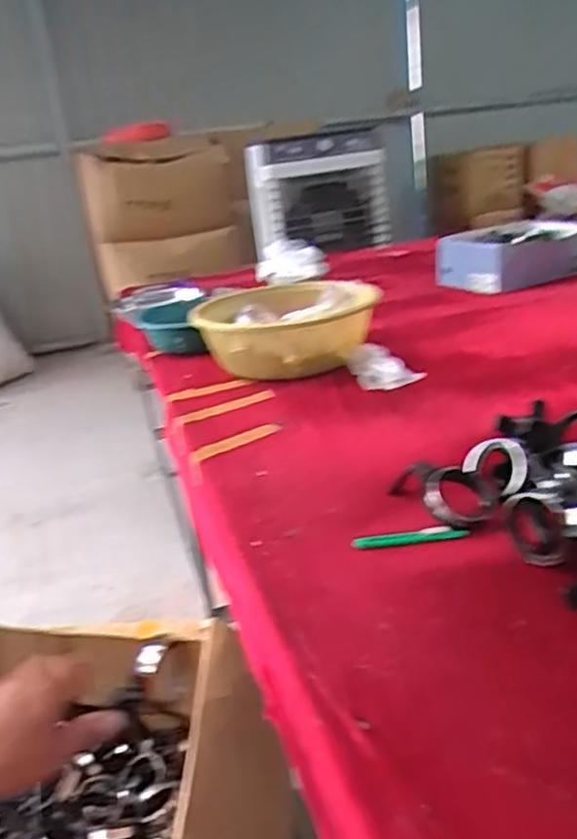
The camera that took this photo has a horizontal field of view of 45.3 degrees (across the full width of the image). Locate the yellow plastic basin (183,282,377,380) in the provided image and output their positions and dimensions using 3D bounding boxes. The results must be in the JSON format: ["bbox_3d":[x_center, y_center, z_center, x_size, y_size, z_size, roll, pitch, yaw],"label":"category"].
[{"bbox_3d":[-0.013,-0.184,1.385,0.336,0.145,0.328,-6,21,2],"label":"yellow plastic basin"}]

